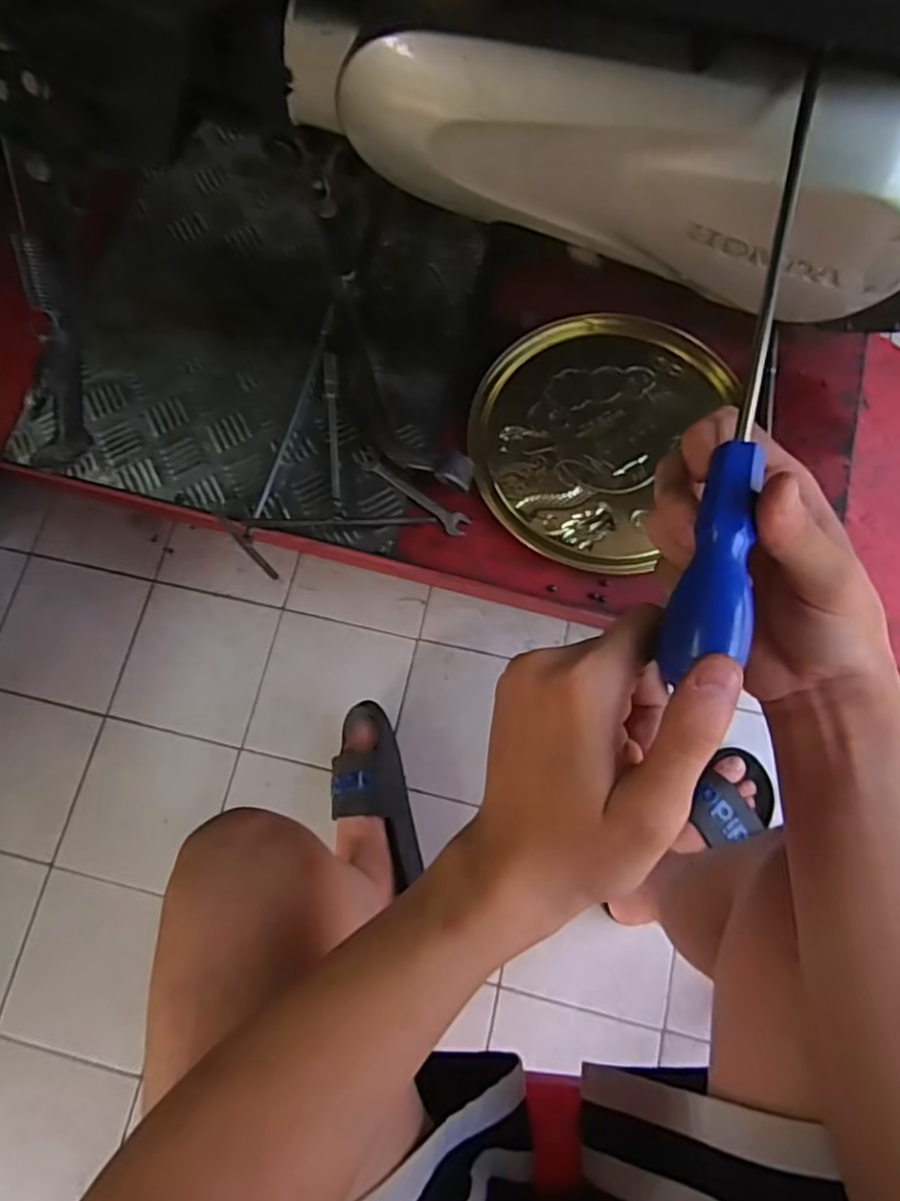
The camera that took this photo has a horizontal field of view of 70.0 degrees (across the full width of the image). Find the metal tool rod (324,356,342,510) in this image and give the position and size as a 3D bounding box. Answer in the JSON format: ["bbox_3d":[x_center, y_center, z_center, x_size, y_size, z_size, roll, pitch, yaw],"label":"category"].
[{"bbox_3d":[-0.112,-0.162,0.615,0.014,0.012,0.167,-5,72,1],"label":"metal tool rod"}]

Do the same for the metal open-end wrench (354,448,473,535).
[{"bbox_3d":[-0.037,-0.104,0.600,0.130,0.004,0.022,37,78,13],"label":"metal open-end wrench"}]

